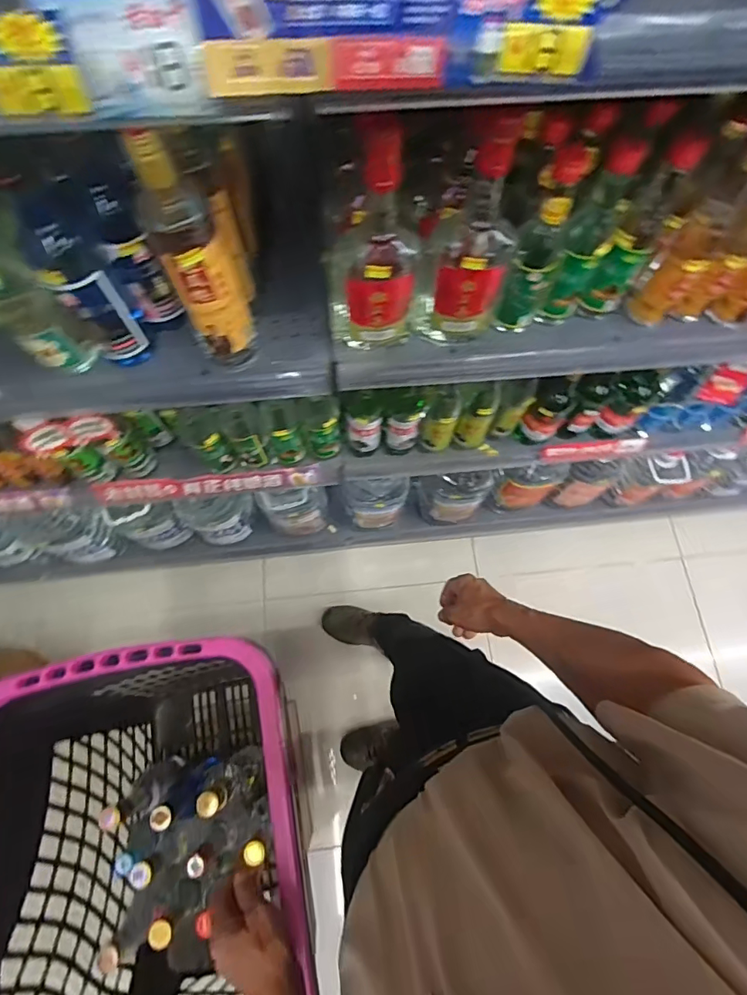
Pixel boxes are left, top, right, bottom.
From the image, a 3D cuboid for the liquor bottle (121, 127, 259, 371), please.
[{"bbox_3d":[-0.167,-0.217,0.467,0.059,0.253,0.047,-21,73,-8],"label":"liquor bottle"}]

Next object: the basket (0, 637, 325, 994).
[{"bbox_3d":[-0.263,0.523,0.706,0.369,0.474,0.560,-10,72,-4],"label":"basket"}]

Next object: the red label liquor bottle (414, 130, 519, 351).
[{"bbox_3d":[0.104,-0.258,0.509,0.077,0.224,0.083,36,75,10],"label":"red label liquor bottle"}]

